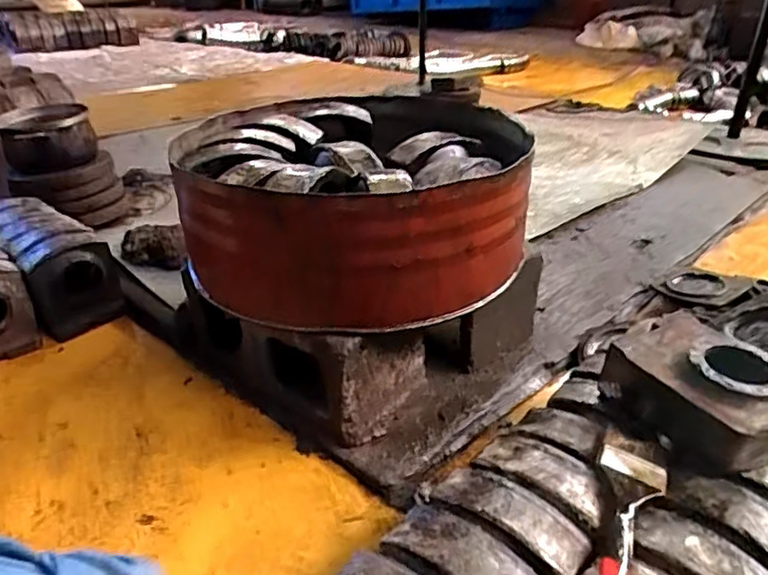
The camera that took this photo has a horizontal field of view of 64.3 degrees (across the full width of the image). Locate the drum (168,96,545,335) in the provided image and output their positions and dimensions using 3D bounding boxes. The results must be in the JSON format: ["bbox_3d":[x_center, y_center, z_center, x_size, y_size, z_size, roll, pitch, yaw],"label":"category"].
[{"bbox_3d":[-0.061,-0.153,1.075,0.543,0.224,0.615,-9,29,-15],"label":"drum"}]

